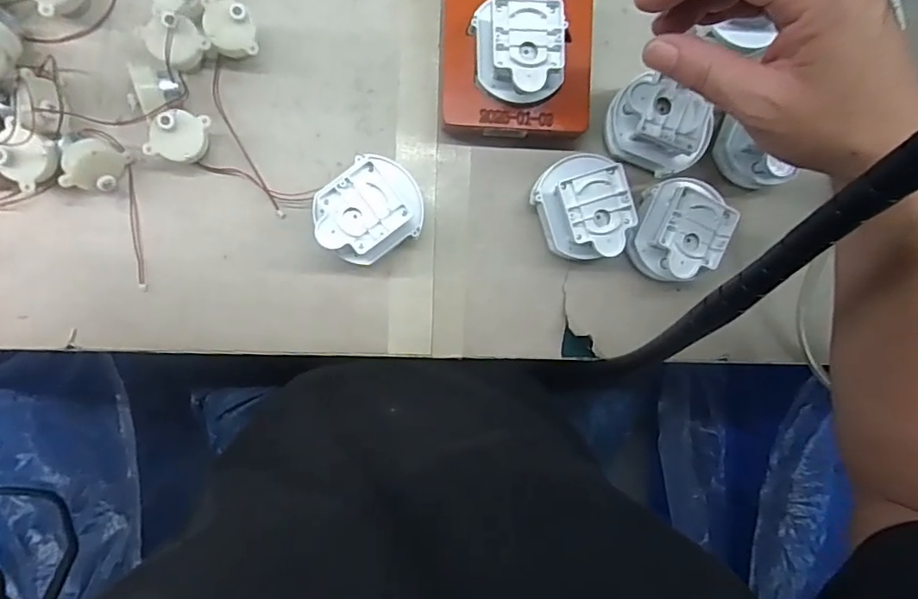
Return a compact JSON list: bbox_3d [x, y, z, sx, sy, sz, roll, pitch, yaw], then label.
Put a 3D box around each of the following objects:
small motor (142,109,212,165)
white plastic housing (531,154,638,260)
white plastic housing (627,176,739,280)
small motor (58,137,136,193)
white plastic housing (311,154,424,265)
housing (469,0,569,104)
[{"bbox_3d":[-0.180,-0.104,0.349,0.036,0.028,0.031,11,91,-6],"label":"small motor"},{"bbox_3d":[0.084,-0.062,0.368,0.053,0.045,0.069,-26,95,-4],"label":"white plastic housing"},{"bbox_3d":[0.152,-0.049,0.372,0.057,0.043,0.072,22,90,-7],"label":"white plastic housing"},{"bbox_3d":[-0.232,-0.085,0.344,0.014,0.034,0.032,42,105,30],"label":"small motor"},{"bbox_3d":[-0.058,-0.057,0.356,0.057,0.049,0.068,44,88,-6],"label":"white plastic housing"},{"bbox_3d":[0.039,-0.159,0.344,0.053,0.032,0.059,-8,92,-6],"label":"housing"}]

